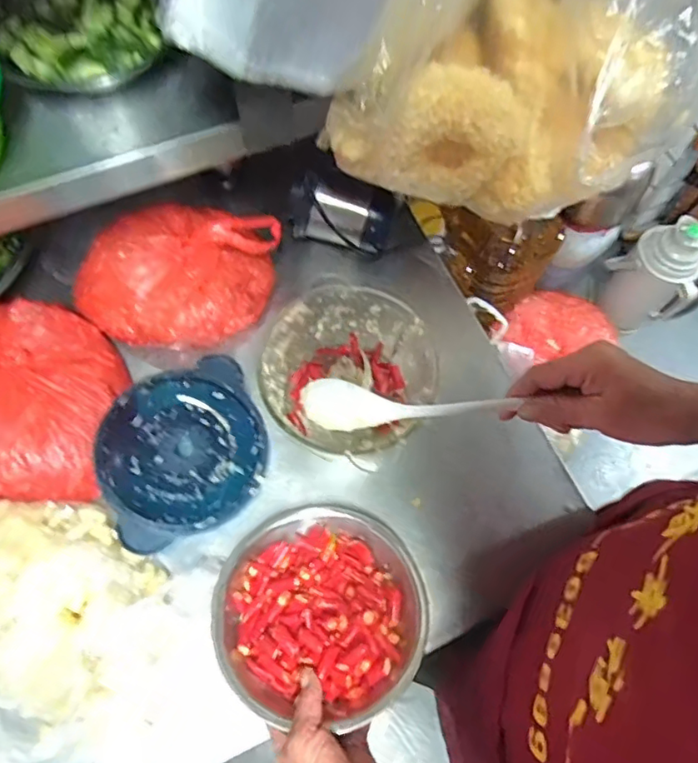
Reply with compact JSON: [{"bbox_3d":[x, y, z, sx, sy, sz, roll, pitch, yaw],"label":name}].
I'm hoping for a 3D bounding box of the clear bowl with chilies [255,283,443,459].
[{"bbox_3d":[0.000,-0.006,0.588,0.162,0.100,0.161,1,69,-1],"label":"clear bowl with chilies"}]

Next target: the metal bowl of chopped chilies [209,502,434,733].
[{"bbox_3d":[-0.024,0.219,0.536,0.195,0.064,0.195,4,56,-5],"label":"metal bowl of chopped chilies"}]

